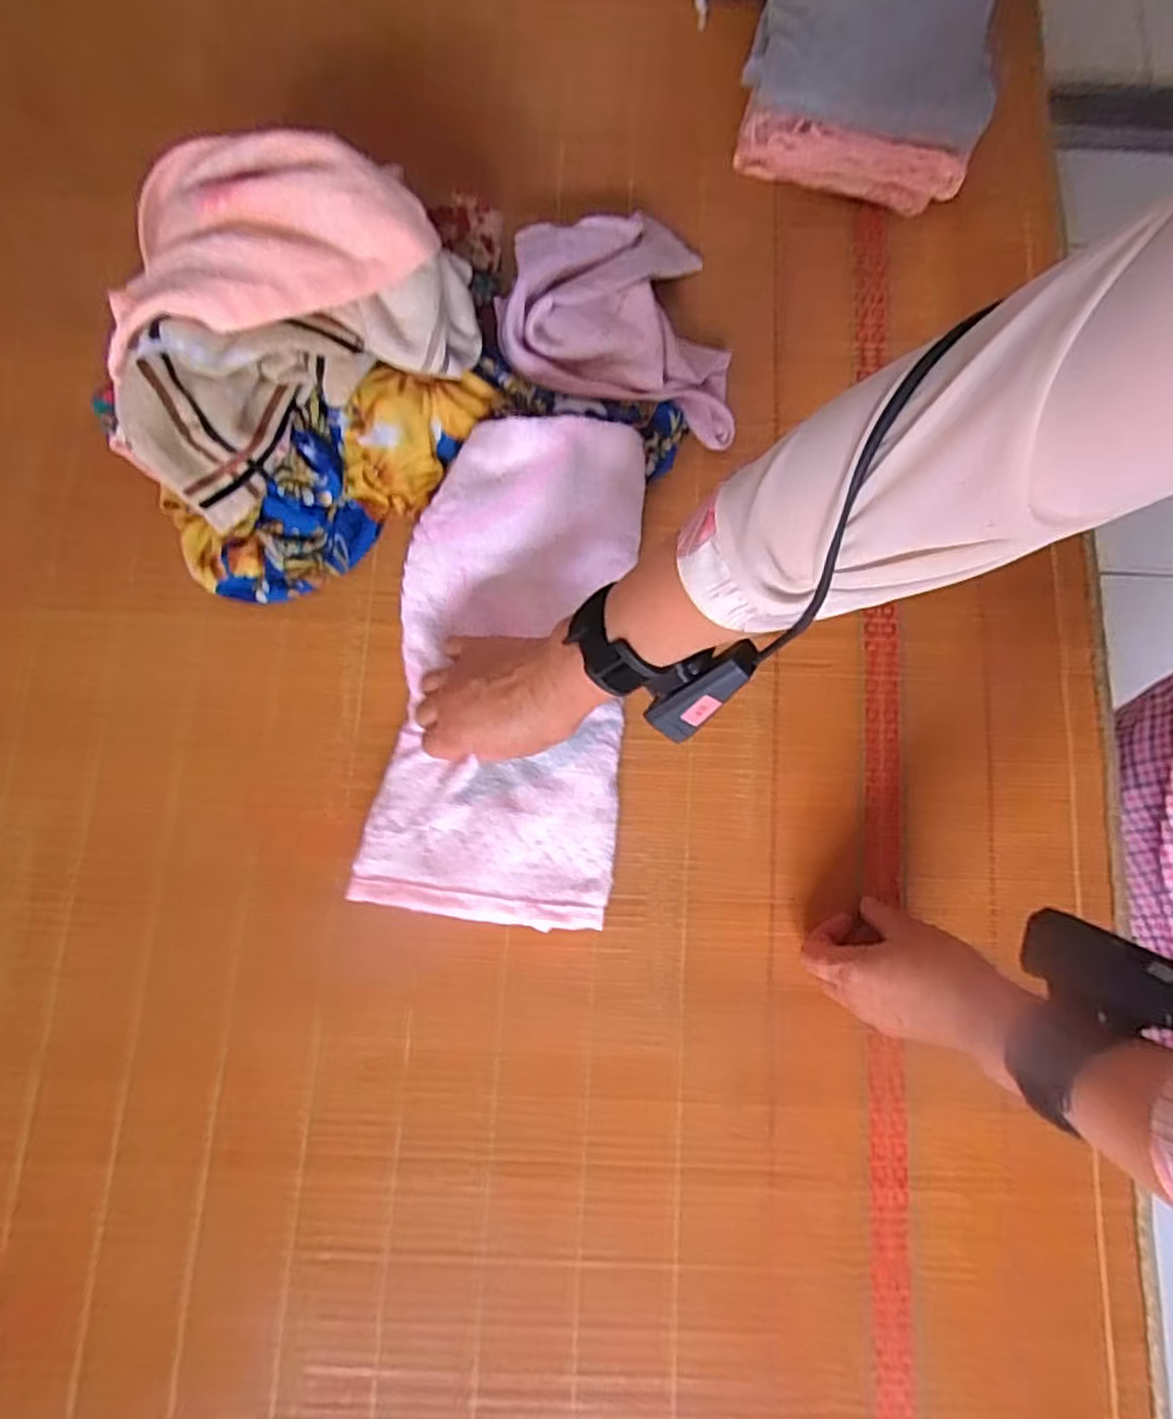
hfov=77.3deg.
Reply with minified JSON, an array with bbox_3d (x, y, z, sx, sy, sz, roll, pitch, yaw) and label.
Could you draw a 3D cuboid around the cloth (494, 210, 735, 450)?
[{"bbox_3d":[0.028,-0.310,0.569,0.178,0.033,0.180,4,80,-15],"label":"cloth"}]

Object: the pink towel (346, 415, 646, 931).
[{"bbox_3d":[-0.052,-0.031,0.516,0.165,0.052,0.345,7,86,2],"label":"pink towel"}]

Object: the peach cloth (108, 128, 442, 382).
[{"bbox_3d":[-0.204,-0.309,0.469,0.207,0.055,0.146,-2,79,-1],"label":"peach cloth"}]

